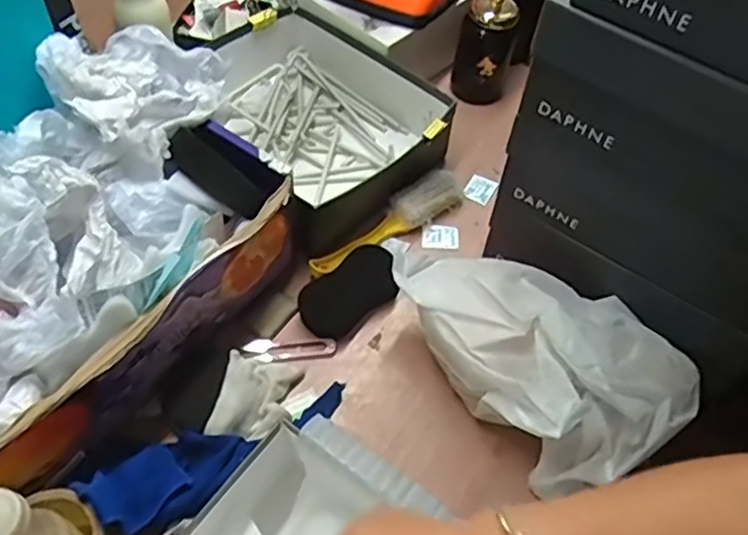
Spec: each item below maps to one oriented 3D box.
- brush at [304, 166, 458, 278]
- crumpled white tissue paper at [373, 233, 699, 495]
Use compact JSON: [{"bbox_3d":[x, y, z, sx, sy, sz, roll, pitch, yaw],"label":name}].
[{"bbox_3d":[0.015,-0.052,0.808,0.218,0.037,0.048,-32,62,-24],"label":"brush"},{"bbox_3d":[0.168,0.074,0.686,0.186,0.111,0.290,-29,61,-23],"label":"crumpled white tissue paper"}]

